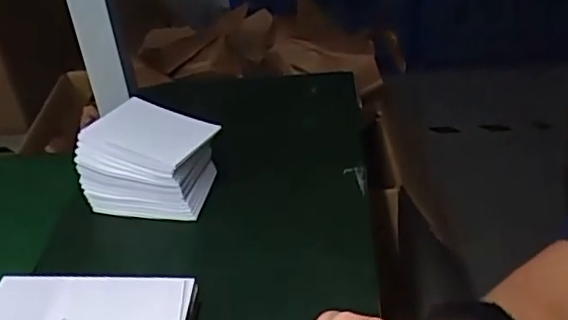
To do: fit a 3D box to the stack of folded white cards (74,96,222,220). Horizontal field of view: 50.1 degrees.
[{"bbox_3d":[-0.125,0.000,0.596,0.128,0.089,0.082,6,38,14],"label":"stack of folded white cards"}]

